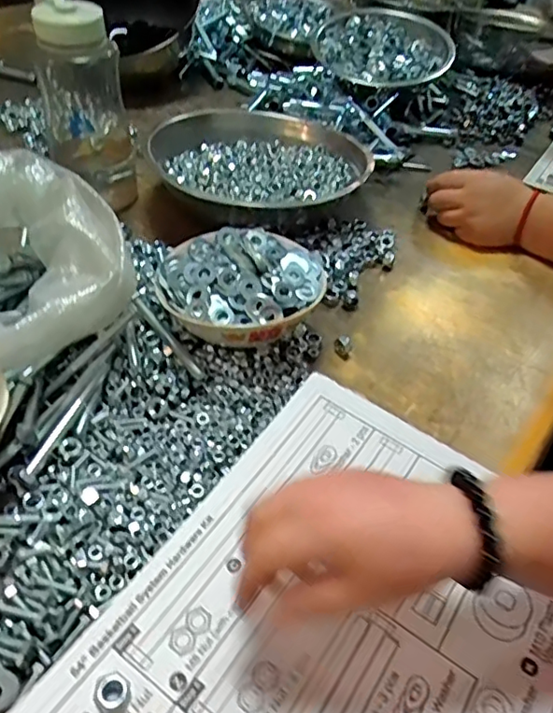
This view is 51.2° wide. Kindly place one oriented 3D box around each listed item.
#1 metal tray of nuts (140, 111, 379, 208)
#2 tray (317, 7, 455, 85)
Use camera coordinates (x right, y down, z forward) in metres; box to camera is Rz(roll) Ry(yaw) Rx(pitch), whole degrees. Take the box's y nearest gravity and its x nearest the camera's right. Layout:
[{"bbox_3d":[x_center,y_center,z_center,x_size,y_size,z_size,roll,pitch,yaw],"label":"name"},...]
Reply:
[{"bbox_3d":[-0.018,-0.224,0.682,0.248,0.064,0.204,-22,51,-24],"label":"metal tray of nuts"},{"bbox_3d":[0.157,-0.469,0.876,0.189,0.036,0.178,-17,67,-11],"label":"tray"}]

